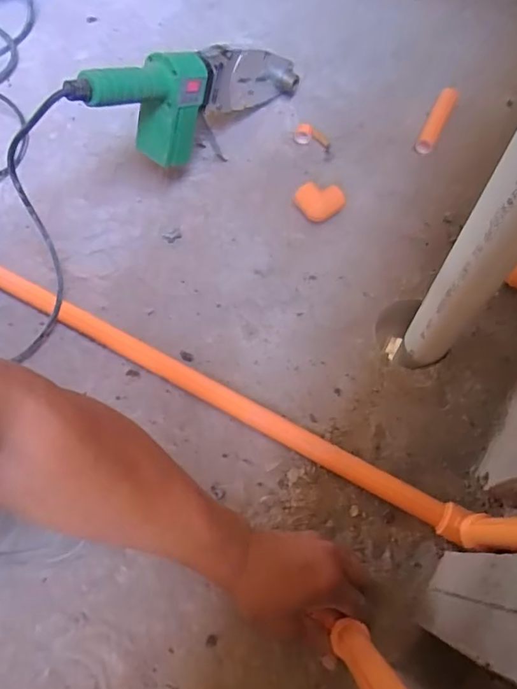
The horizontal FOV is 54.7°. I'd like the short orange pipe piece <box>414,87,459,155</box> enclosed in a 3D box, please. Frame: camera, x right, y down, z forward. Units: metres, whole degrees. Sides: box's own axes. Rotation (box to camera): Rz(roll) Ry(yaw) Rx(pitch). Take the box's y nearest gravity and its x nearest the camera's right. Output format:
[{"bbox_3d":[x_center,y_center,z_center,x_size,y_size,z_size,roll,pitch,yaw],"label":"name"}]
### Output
[{"bbox_3d":[0.254,-0.322,0.710,0.025,0.021,0.129,24,71,11],"label":"short orange pipe piece"}]

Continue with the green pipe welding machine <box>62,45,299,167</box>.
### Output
[{"bbox_3d":[-0.074,-0.296,0.622,0.054,0.128,0.383,36,43,15],"label":"green pipe welding machine"}]

